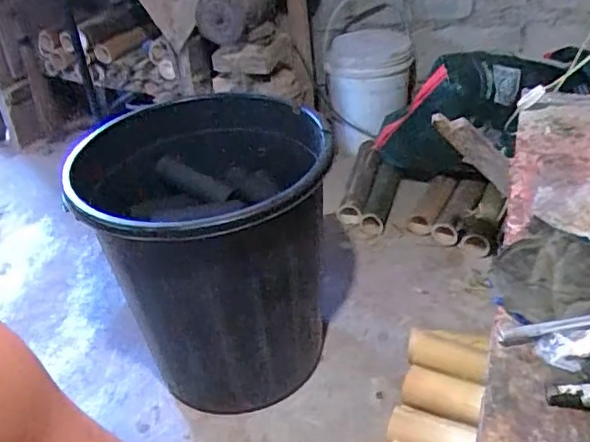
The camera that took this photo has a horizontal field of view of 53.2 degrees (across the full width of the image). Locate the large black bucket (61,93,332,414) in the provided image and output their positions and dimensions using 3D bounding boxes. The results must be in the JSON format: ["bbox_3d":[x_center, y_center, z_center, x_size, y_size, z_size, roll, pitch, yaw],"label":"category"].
[{"bbox_3d":[-0.151,0.077,1.173,0.451,0.507,0.462,-1,36,1],"label":"large black bucket"}]

